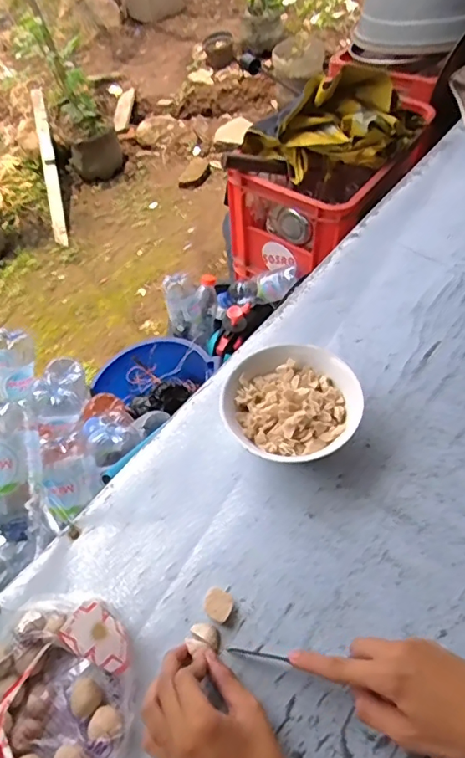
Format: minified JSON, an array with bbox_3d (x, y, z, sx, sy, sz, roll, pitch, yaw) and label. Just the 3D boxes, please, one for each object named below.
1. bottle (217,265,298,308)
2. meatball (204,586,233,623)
[{"bbox_3d":[0.054,-0.196,1.147,0.217,0.058,0.053,-8,41,49],"label":"bottle"},{"bbox_3d":[-0.013,0.216,0.498,0.026,0.018,0.028,-3,54,4],"label":"meatball"}]

